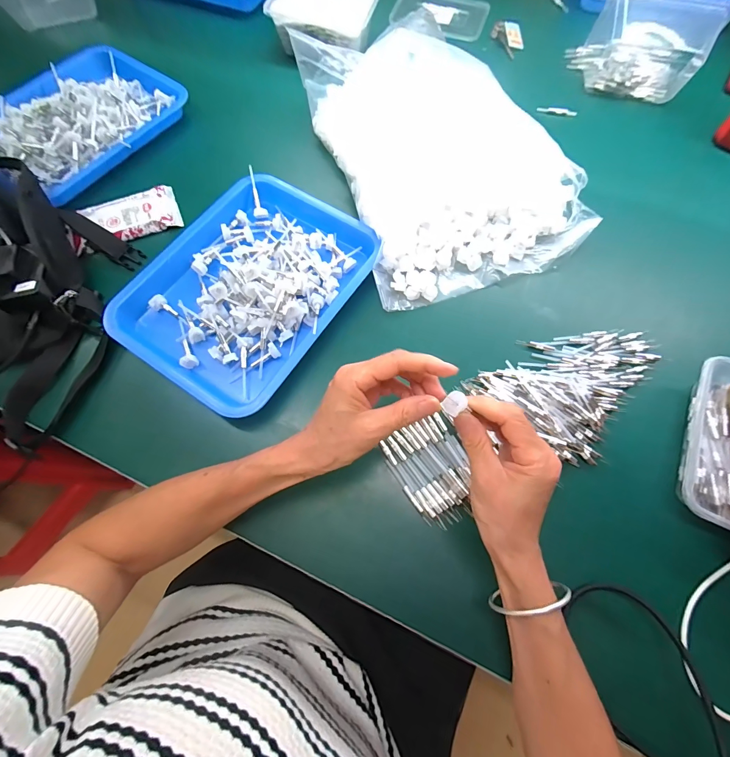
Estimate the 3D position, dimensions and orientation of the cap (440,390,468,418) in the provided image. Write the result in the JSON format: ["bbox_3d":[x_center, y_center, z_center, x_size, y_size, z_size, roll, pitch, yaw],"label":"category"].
[{"bbox_3d":[0.069,0.019,0.266,0.015,0.008,0.018,43,76,15],"label":"cap"}]

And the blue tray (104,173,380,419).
[{"bbox_3d":[-0.133,-0.115,0.415,0.223,0.034,0.290,31,73,12],"label":"blue tray"}]

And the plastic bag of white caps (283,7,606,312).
[{"bbox_3d":[0.107,-0.316,0.467,0.302,0.083,0.413,-16,70,-5],"label":"plastic bag of white caps"}]

